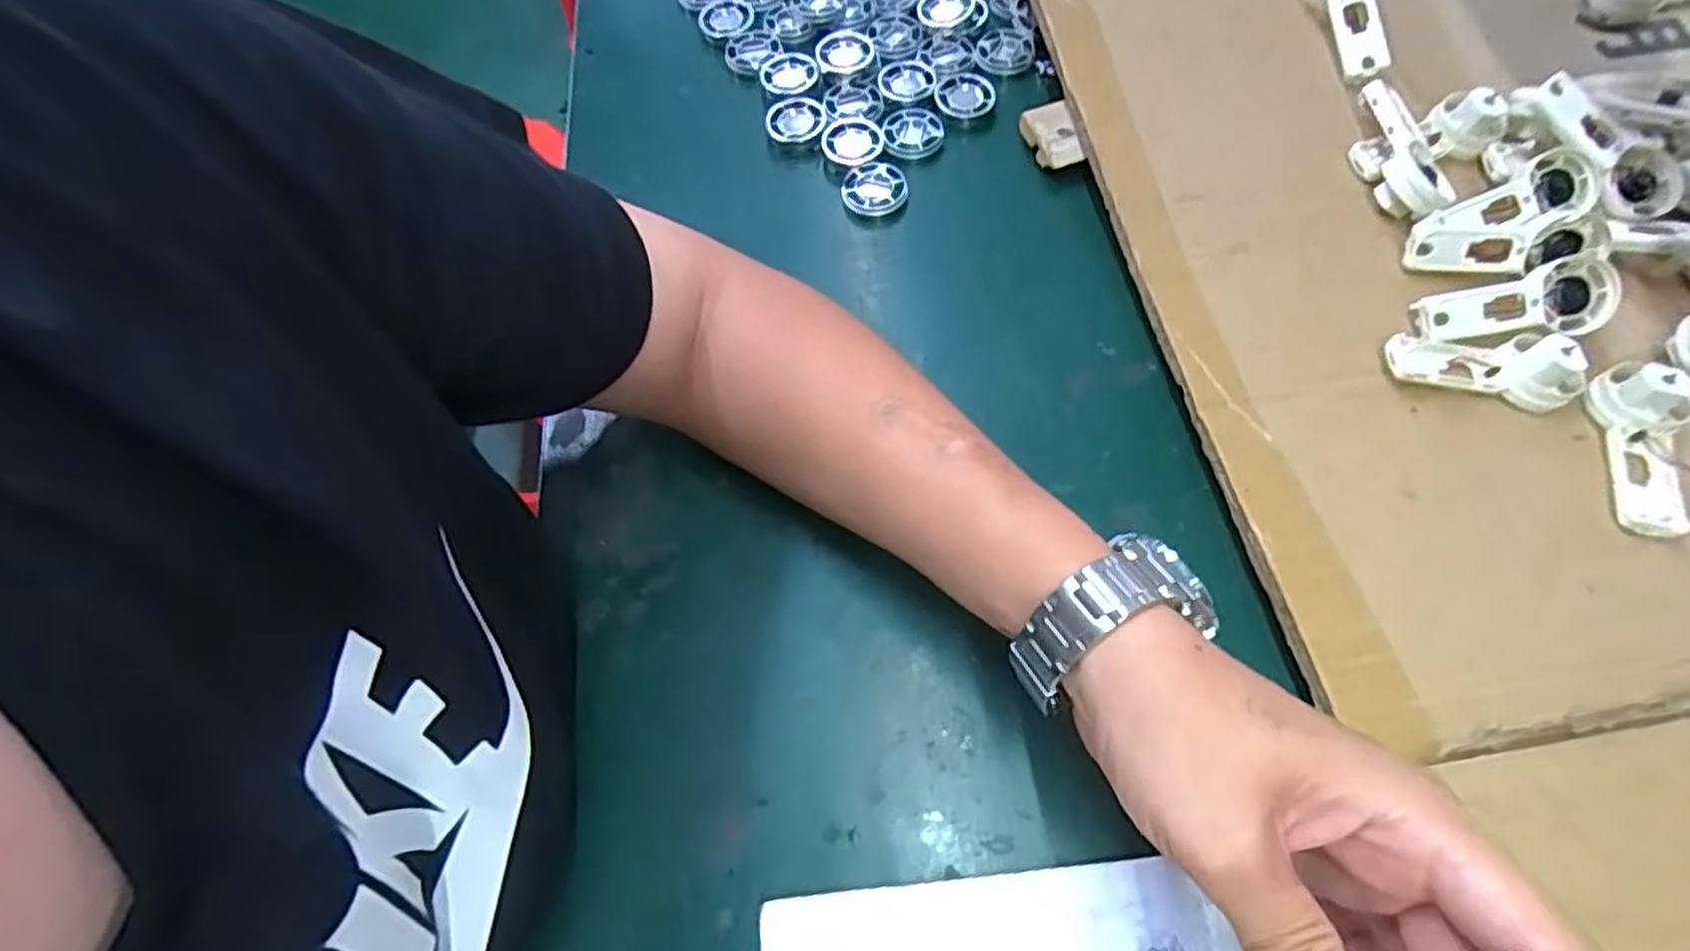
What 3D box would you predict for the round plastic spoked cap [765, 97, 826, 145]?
[{"bbox_3d":[-0.030,-0.228,0.496,0.034,0.007,0.036,-1,65,3],"label":"round plastic spoked cap"}]

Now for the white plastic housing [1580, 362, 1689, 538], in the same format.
[{"bbox_3d":[0.379,-0.014,0.367,0.035,0.021,0.088,16,67,11],"label":"white plastic housing"}]

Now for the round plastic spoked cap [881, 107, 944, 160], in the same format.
[{"bbox_3d":[0.044,-0.219,0.500,0.038,0.011,0.040,-1,65,3],"label":"round plastic spoked cap"}]

